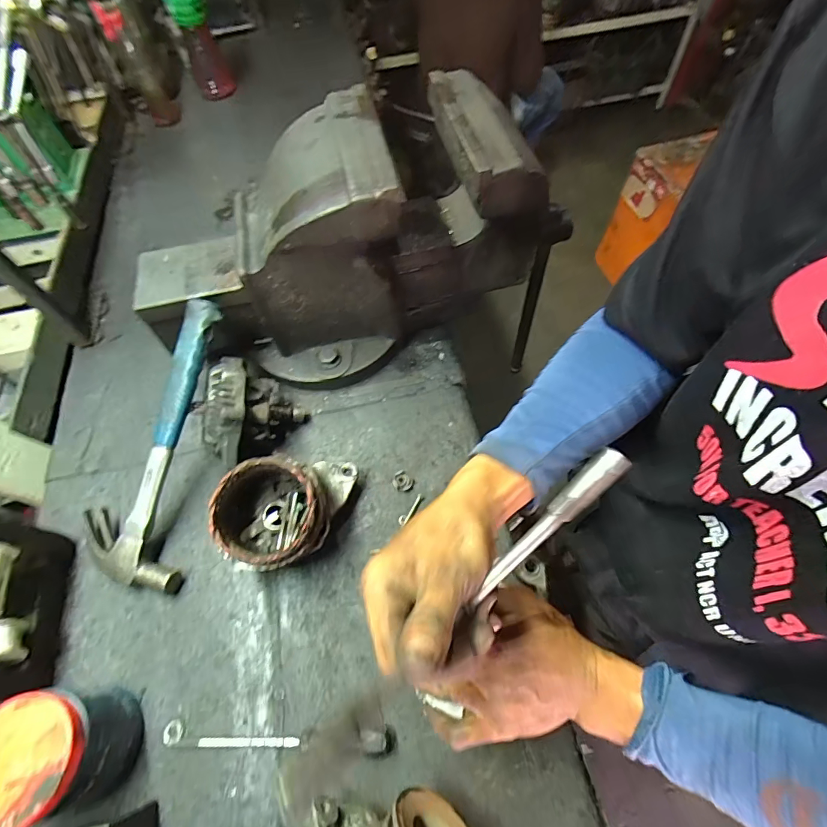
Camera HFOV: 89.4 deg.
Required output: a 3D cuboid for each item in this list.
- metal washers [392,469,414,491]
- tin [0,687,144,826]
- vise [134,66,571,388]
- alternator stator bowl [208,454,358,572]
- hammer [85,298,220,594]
[{"bbox_3d":[-0.014,0.087,0.533,0.027,0.010,0.023,37,69,22],"label":"metal washers"},{"bbox_3d":[-0.313,0.300,0.372,0.091,0.108,0.090,-2,60,3],"label":"tin"},{"bbox_3d":[-0.068,-0.202,0.543,0.542,0.280,0.211,-6,60,0],"label":"vise"},{"bbox_3d":[-0.138,0.110,0.469,0.155,0.114,0.116,-15,60,-5],"label":"alternator stator bowl"},{"bbox_3d":[-0.291,0.029,0.490,0.118,0.026,0.329,14,88,11],"label":"hammer"}]

